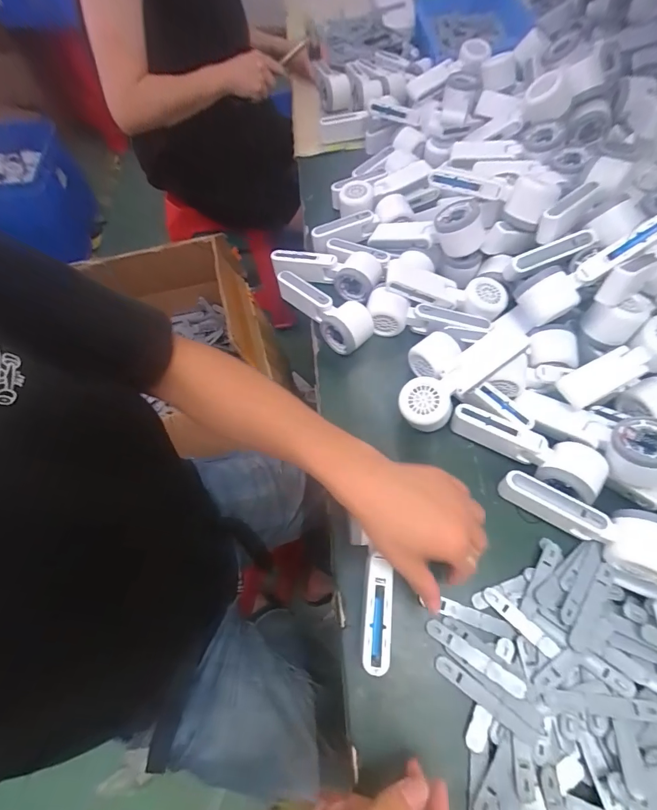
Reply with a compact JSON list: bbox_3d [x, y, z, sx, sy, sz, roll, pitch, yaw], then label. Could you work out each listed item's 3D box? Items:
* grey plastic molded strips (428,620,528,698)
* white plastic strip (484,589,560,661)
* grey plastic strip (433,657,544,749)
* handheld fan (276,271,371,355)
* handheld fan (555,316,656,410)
[{"bbox_3d":[0.138,0.239,0.368,0.094,0.004,0.015,27,61,25],"label":"grey plastic molded strips"},{"bbox_3d":[0.188,0.213,0.382,0.016,0.004,0.075,-42,59,-15],"label":"white plastic strip"},{"bbox_3d":[0.145,0.268,0.355,0.098,0.004,0.017,29,85,26],"label":"grey plastic strip"},{"bbox_3d":[-0.014,-0.134,0.550,0.158,0.045,0.056,34,71,19],"label":"handheld fan"},{"bbox_3d":[0.348,-0.046,0.456,0.153,0.042,0.055,-31,67,10],"label":"handheld fan"}]

